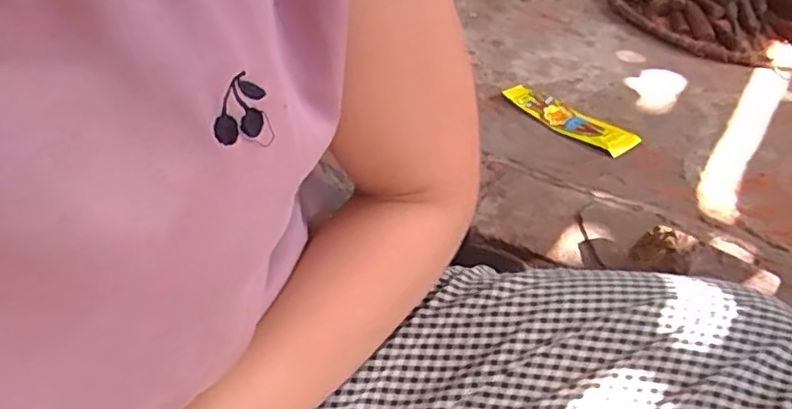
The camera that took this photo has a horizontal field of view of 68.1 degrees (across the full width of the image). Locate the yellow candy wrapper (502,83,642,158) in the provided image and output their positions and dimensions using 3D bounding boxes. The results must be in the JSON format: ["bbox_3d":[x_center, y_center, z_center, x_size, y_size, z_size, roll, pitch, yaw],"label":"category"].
[{"bbox_3d":[0.223,-0.116,0.762,0.049,0.014,0.180,-34,49,-23],"label":"yellow candy wrapper"}]

